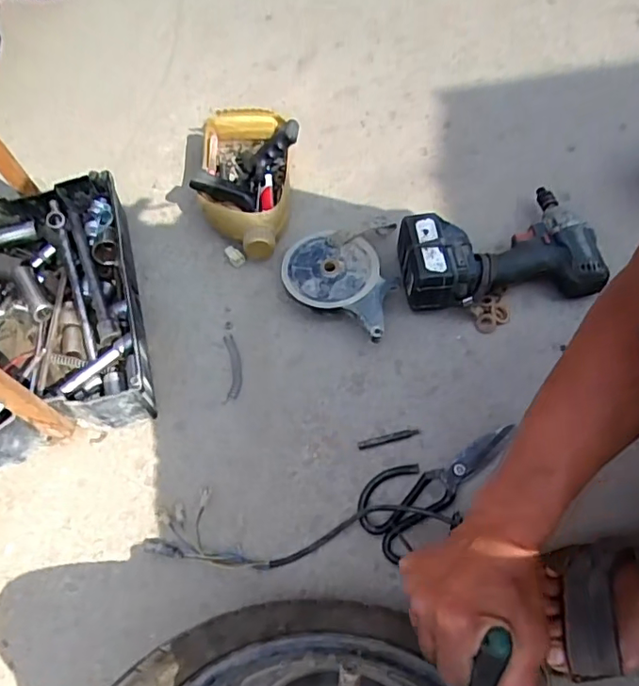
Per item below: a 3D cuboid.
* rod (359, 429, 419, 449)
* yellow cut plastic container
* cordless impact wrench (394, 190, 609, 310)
[{"bbox_3d":[0.078,0.108,0.606,0.070,0.005,0.010,-12,59,-6],"label":"rod"},{"bbox_3d":[-0.095,-0.220,0.719,0.135,0.076,0.200,-6,59,1],"label":"yellow cut plastic container"},{"bbox_3d":[0.216,-0.113,0.671,0.228,0.083,0.140,-9,59,0],"label":"cordless impact wrench"}]

